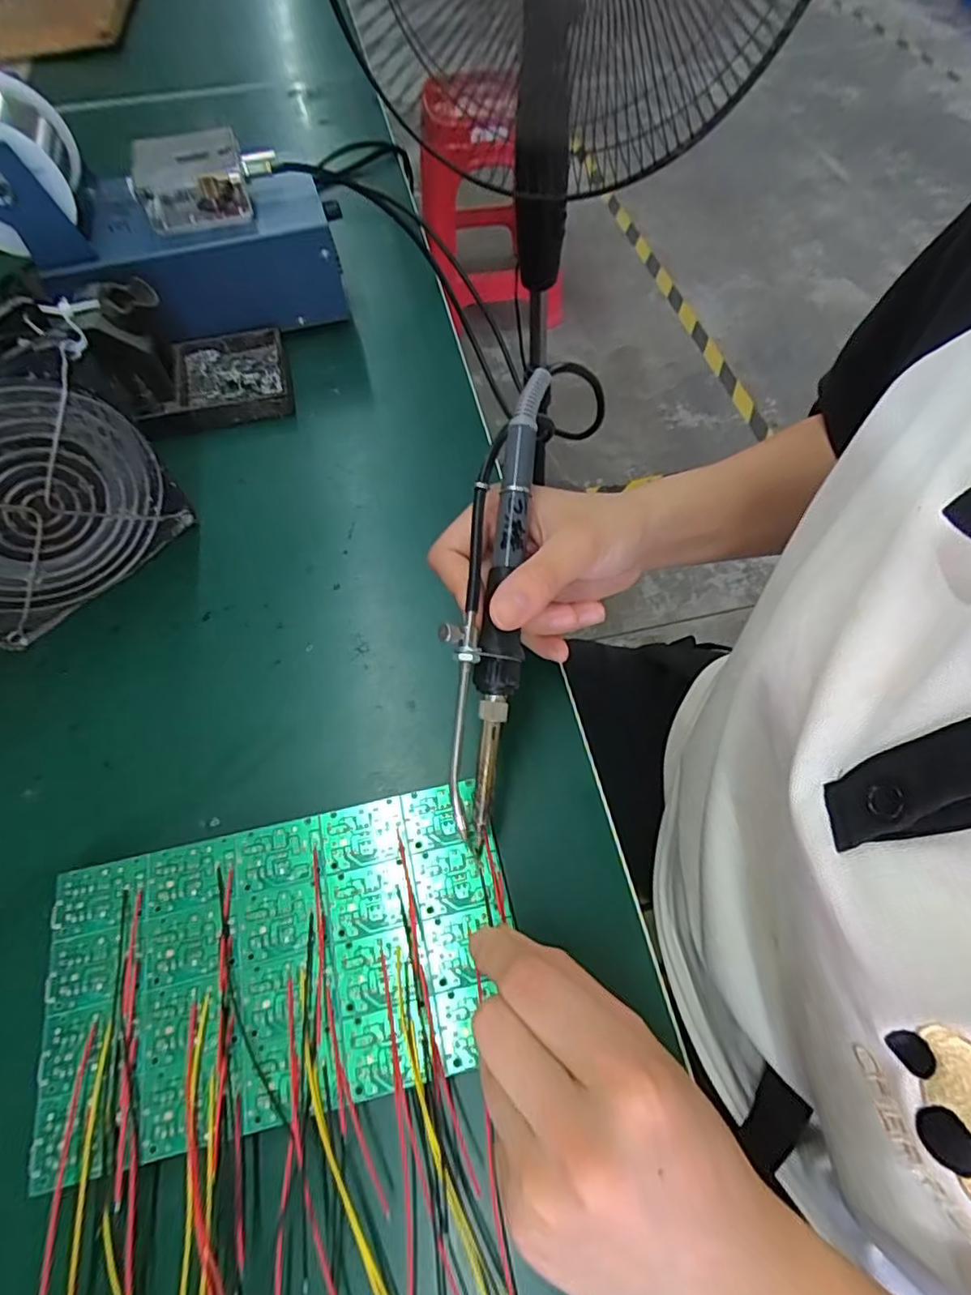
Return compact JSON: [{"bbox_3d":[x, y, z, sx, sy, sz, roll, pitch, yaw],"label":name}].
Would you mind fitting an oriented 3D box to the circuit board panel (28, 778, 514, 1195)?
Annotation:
[{"bbox_3d":[-0.077,0.118,0.229,0.171,0.004,0.100,-11,61,-7],"label":"circuit board panel"}]

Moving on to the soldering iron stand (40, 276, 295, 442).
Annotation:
[{"bbox_3d":[-0.187,-0.190,0.380,0.107,0.067,0.080,-13,61,-8],"label":"soldering iron stand"}]

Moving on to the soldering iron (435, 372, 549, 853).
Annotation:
[{"bbox_3d":[0.003,-0.025,0.251,0.030,0.028,0.203,6,80,3],"label":"soldering iron"}]

